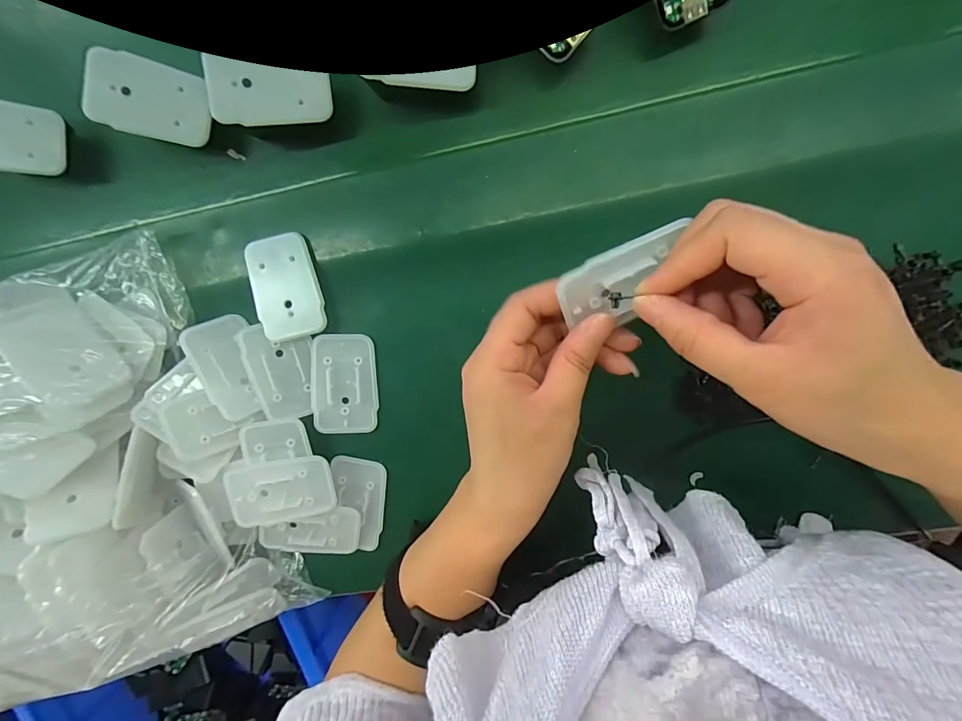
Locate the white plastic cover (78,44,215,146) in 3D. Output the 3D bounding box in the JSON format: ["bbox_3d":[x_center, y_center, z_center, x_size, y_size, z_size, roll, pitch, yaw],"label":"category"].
[{"bbox_3d":[-0.198,-0.156,0.247,0.062,0.005,0.042,9,98,-17],"label":"white plastic cover"}]

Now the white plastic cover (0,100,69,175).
[{"bbox_3d":[-0.303,-0.144,0.264,0.057,0.010,0.043,-1,91,-30],"label":"white plastic cover"}]

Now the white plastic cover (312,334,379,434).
[{"bbox_3d":[-0.095,0.017,0.288,0.043,0.010,0.069,-1,97,6],"label":"white plastic cover"}]

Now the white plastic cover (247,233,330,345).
[{"bbox_3d":[-0.129,-0.048,0.276,0.042,0.012,0.067,-9,96,7],"label":"white plastic cover"}]

